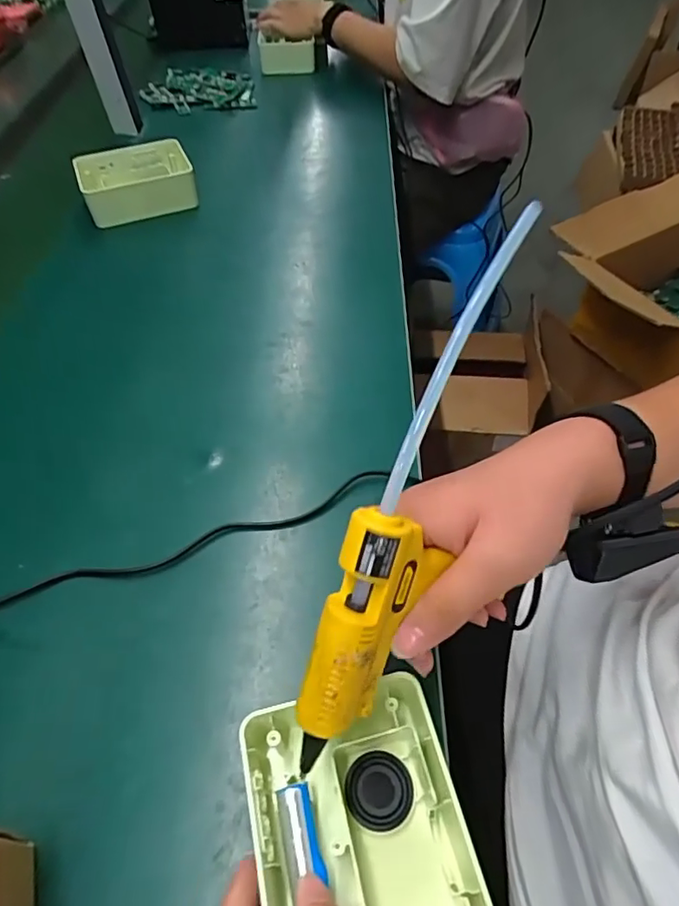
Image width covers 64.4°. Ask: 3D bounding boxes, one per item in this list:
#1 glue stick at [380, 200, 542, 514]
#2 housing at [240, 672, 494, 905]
[{"bbox_3d":[0.061,-0.054,0.270,0.010,0.013,0.181,25,79,15],"label":"glue stick"},{"bbox_3d":[0.012,0.201,0.288,0.111,0.052,0.148,-9,53,-10],"label":"housing"}]

